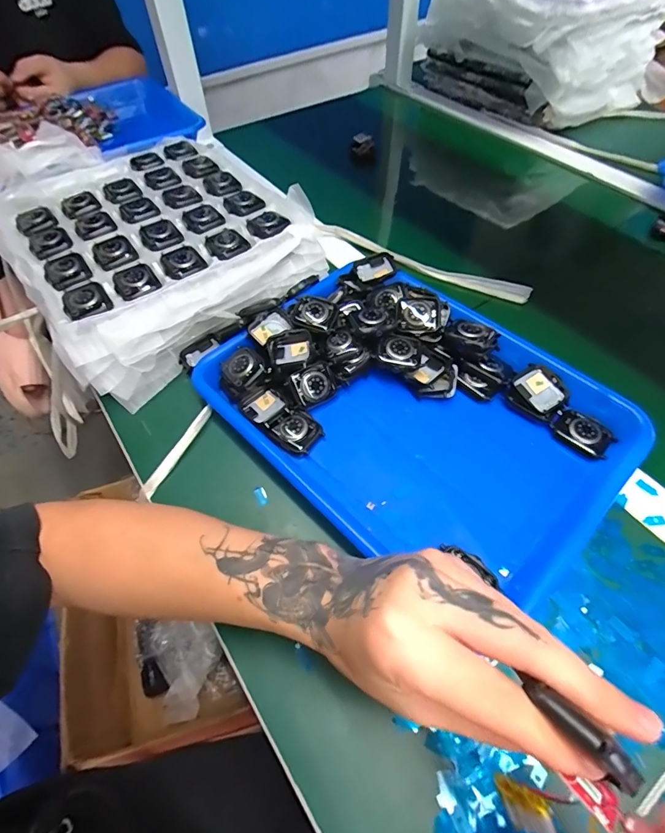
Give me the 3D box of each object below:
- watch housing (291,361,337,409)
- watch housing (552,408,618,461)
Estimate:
[{"bbox_3d":[-0.017,-0.029,0.379,0.038,0.034,0.007,-26,18,-13],"label":"watch housing"},{"bbox_3d":[0.215,0.014,0.361,0.047,0.009,0.032,33,63,23],"label":"watch housing"}]

